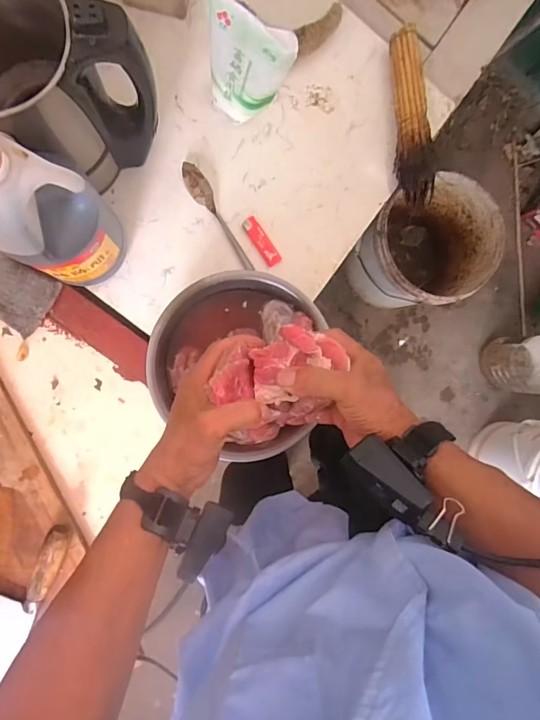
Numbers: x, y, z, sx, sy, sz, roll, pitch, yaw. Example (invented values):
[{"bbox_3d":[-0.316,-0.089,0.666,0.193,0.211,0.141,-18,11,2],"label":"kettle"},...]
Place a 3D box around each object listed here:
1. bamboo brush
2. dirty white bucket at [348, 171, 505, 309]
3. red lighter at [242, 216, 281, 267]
[{"bbox_3d":[0.209,-0.359,0.652,0.042,0.049,0.247,-6,91,-7],"label":"bamboo brush"},{"bbox_3d":[0.398,-0.281,1.176,0.294,0.328,0.280,0,91,-7],"label":"dirty white bucket"},{"bbox_3d":[-0.012,-0.177,0.651,0.022,0.010,0.077,-35,94,-5],"label":"red lighter"}]

